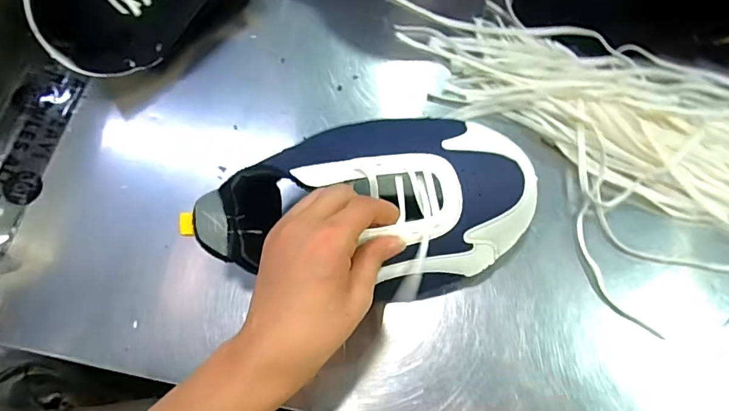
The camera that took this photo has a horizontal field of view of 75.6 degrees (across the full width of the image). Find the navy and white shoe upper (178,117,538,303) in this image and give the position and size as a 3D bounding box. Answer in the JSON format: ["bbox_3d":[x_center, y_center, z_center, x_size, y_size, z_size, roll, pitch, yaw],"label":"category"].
[{"bbox_3d":[0.002,-0.009,0.358,0.244,0.055,0.133,-2,69,-1],"label":"navy and white shoe upper"}]

